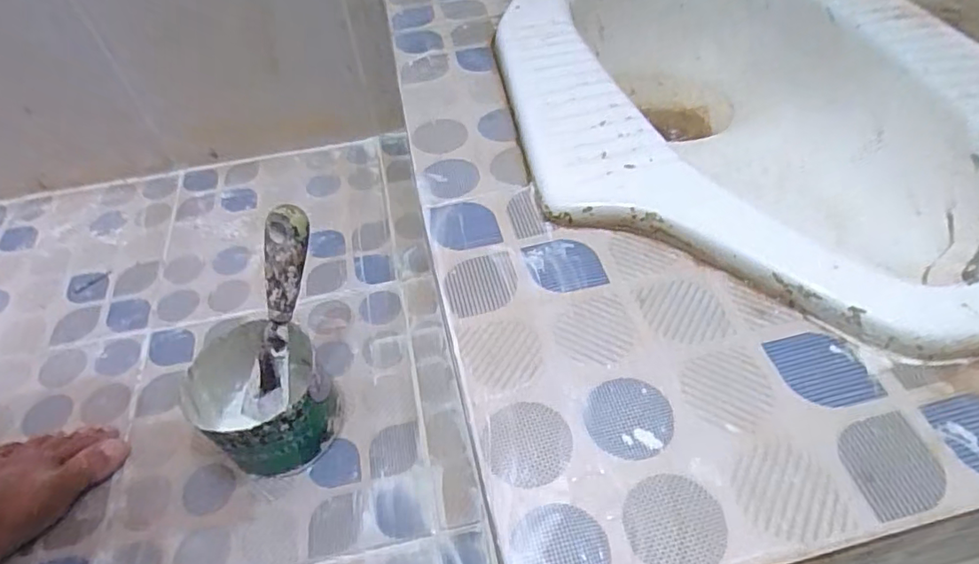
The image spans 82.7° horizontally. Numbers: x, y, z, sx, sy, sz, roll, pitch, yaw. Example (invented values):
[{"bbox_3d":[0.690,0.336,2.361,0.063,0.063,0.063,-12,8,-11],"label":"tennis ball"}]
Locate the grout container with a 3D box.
[{"bbox_3d":[-0.181,0.098,0.448,0.097,0.085,0.099,-1,51,1],"label":"grout container"}]

